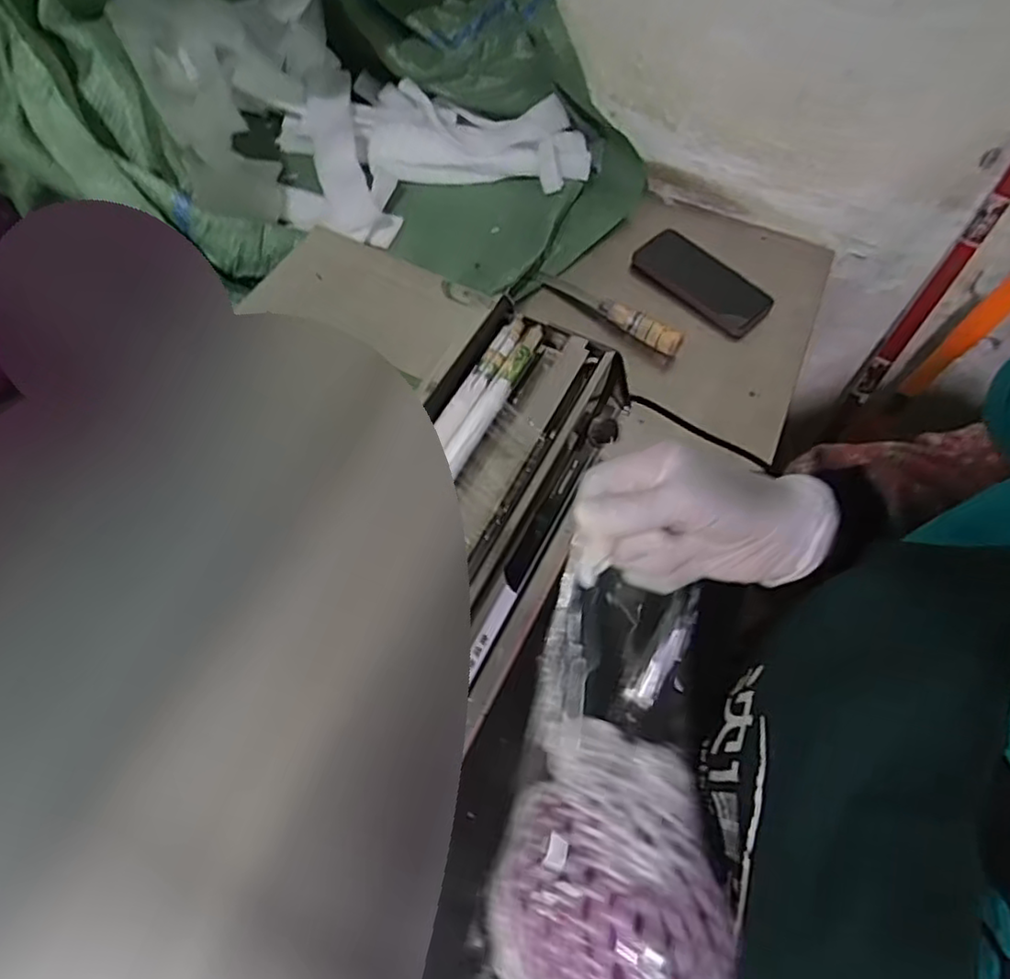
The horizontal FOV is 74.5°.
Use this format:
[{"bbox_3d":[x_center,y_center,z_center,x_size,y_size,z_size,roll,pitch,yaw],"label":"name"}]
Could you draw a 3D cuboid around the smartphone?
[{"bbox_3d":[0.229,-0.243,0.766,0.158,0.014,0.084,40,65,18],"label":"smartphone"}]

